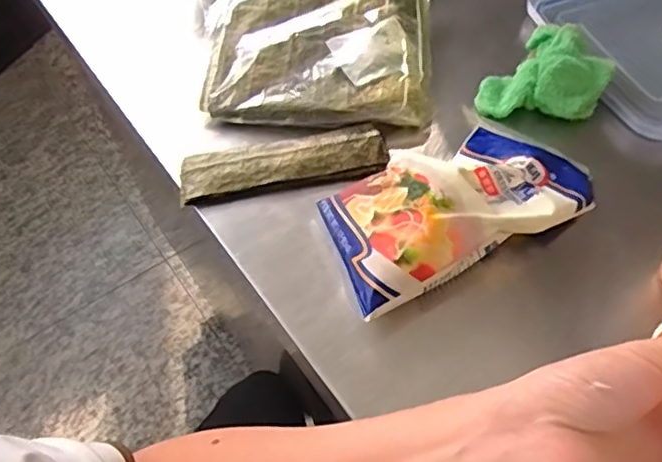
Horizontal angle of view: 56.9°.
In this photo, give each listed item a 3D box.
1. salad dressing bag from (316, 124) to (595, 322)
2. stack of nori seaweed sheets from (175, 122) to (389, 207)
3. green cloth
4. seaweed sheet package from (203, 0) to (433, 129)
[{"bbox_3d":[0.104,-0.036,0.512,0.240,0.048,0.137,-24,56,-13],"label":"salad dressing bag"},{"bbox_3d":[-0.045,-0.066,0.571,0.190,0.016,0.051,-9,54,-2],"label":"stack of nori seaweed sheets"},{"bbox_3d":[0.213,-0.154,0.595,0.104,0.052,0.116,25,60,21],"label":"green cloth"},{"bbox_3d":[-0.012,-0.197,0.636,0.224,0.027,0.207,1,54,5],"label":"seaweed sheet package"}]

